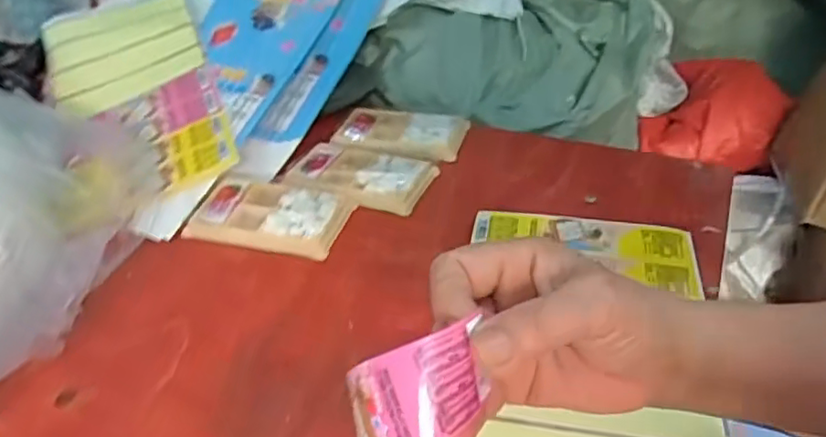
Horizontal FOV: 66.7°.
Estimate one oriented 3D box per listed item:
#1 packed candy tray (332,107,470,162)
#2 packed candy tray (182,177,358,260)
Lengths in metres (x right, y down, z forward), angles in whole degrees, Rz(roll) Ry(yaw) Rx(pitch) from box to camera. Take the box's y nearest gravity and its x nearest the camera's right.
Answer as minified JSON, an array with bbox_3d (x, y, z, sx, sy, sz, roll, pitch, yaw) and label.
[{"bbox_3d":[-0.014,-0.093,0.655,0.131,0.014,0.078,11,38,17],"label":"packed candy tray"},{"bbox_3d":[-0.125,-0.007,0.552,0.134,0.021,0.080,9,38,14],"label":"packed candy tray"}]

